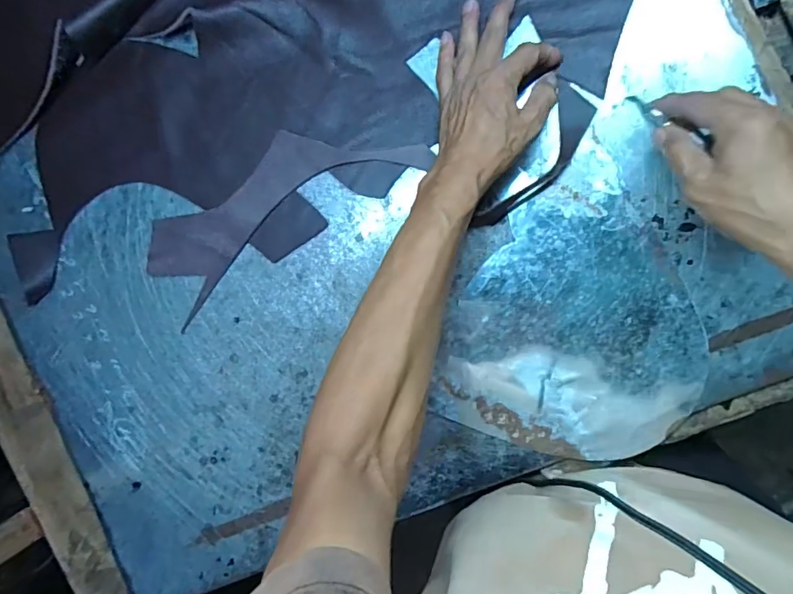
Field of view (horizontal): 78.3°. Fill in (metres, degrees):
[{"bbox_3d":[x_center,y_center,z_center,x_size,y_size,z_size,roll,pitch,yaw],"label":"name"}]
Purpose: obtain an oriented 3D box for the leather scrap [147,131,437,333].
[{"bbox_3d":[-0.119,-0.091,0.472,0.295,0.007,0.099,-32,92,12],"label":"leather scrap"}]

